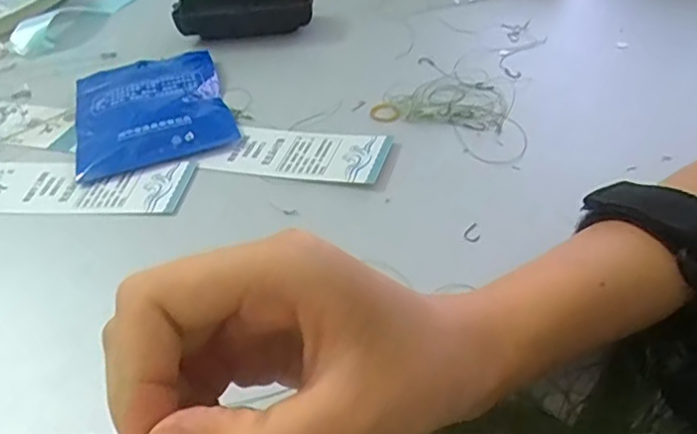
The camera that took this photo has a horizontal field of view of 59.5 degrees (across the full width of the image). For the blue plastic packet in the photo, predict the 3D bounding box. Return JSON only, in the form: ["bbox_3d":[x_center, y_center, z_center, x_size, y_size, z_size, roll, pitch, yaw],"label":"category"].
[{"bbox_3d":[-0.131,-0.072,0.406,0.096,0.012,0.125,-16,42,-12],"label":"blue plastic packet"}]

